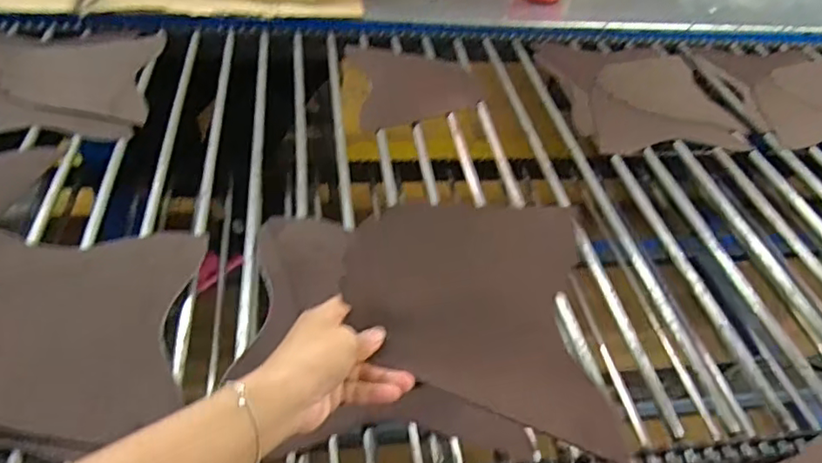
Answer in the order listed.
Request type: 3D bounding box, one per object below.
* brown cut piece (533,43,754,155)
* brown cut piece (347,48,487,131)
[{"bbox_3d":[0.386,-0.247,1.015,0.274,0.024,0.335,-3,45,-10],"label":"brown cut piece"},{"bbox_3d":[0.011,-0.242,0.982,0.208,0.005,0.228,-4,45,-11],"label":"brown cut piece"}]

